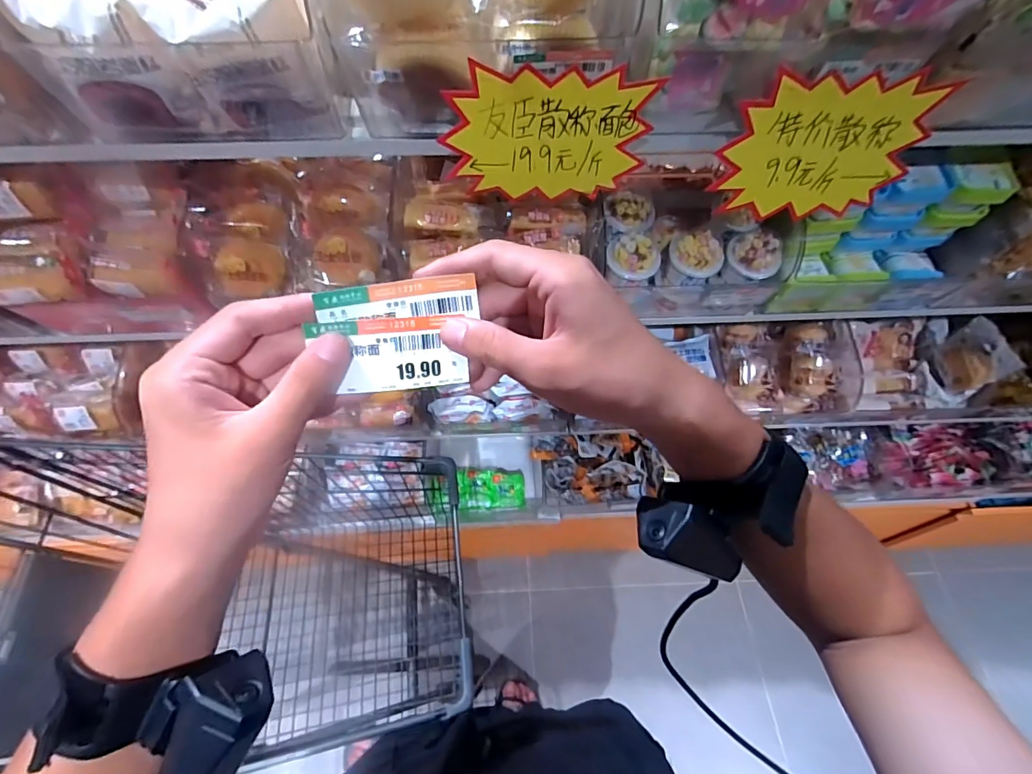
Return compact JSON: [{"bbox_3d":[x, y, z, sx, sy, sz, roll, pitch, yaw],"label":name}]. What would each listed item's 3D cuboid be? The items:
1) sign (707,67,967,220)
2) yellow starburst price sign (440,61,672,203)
[{"bbox_3d":[0.286,-0.221,0.450,0.174,0.128,0.009,2,53,-2],"label":"sign"},{"bbox_3d":[0.029,-0.227,0.443,0.177,0.125,0.006,-1,62,-4],"label":"yellow starburst price sign"}]

